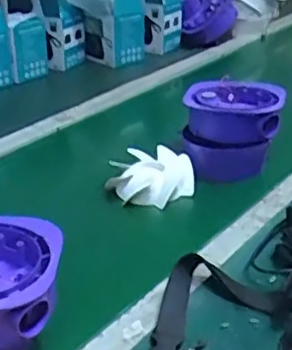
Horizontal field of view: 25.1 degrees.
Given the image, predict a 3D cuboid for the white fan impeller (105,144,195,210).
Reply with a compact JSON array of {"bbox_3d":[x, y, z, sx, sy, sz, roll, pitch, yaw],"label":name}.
[{"bbox_3d":[0.008,-0.002,0.877,0.111,0.045,0.111,0,26,4],"label":"white fan impeller"}]

